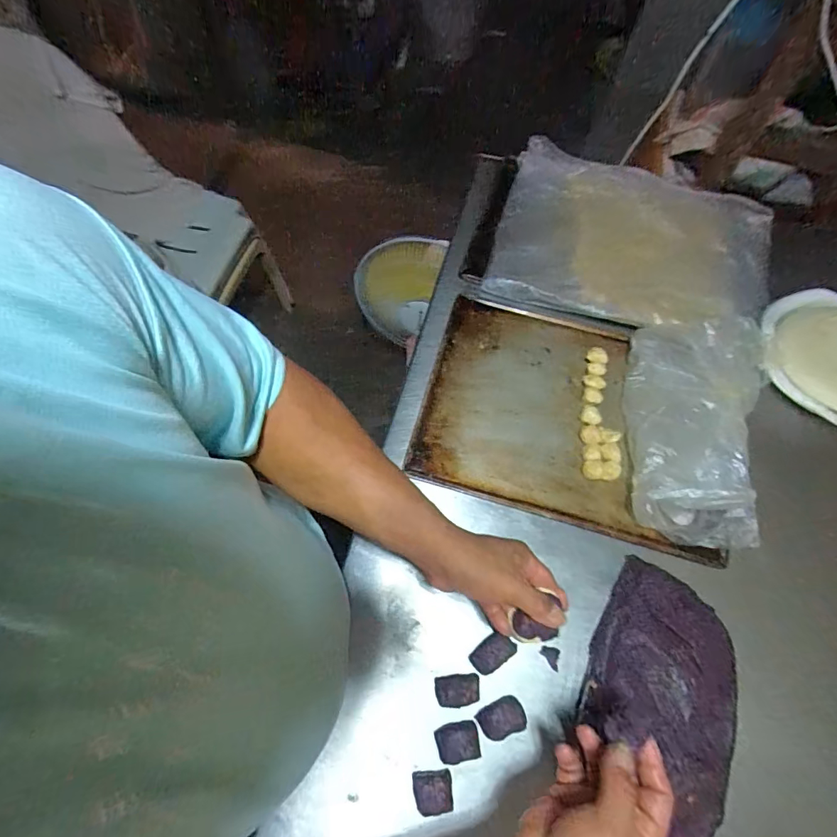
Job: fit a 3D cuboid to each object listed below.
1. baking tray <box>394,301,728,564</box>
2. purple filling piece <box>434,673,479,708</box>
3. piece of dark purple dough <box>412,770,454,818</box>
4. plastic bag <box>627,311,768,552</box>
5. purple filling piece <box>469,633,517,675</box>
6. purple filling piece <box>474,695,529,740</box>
[{"bbox_3d":[0.217,-0.009,0.671,0.407,0.017,0.322,15,67,5],"label":"baking tray"},{"bbox_3d":[0.046,0.320,0.523,0.051,0.017,0.034,-7,67,-4],"label":"purple filling piece"},{"bbox_3d":[0.015,0.407,0.485,0.042,0.018,0.037,-2,67,-2],"label":"piece of dark purple dough"},{"bbox_3d":[0.394,-0.001,0.621,0.181,0.105,0.328,11,67,4],"label":"plastic bag"},{"bbox_3d":[0.089,0.284,0.540,0.051,0.015,0.031,-37,72,-15],"label":"purple filling piece"},{"bbox_3d":[0.096,0.346,0.514,0.053,0.013,0.036,-20,69,-9],"label":"purple filling piece"}]

